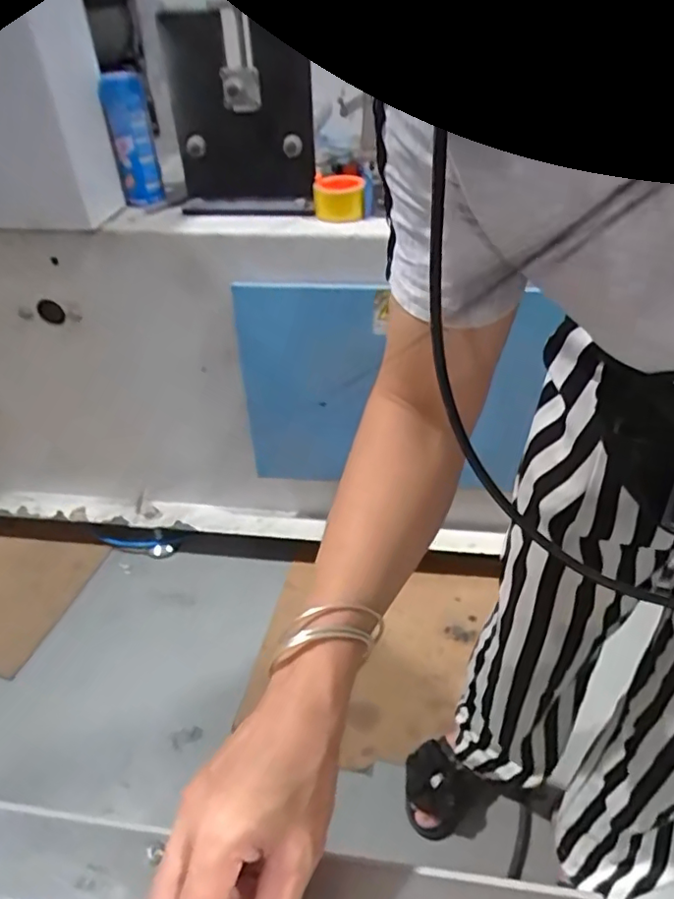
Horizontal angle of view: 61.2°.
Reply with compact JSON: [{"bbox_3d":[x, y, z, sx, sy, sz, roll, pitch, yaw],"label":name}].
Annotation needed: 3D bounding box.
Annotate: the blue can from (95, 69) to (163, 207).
[{"bbox_3d":[-0.338,-0.504,0.944,0.071,0.188,0.079,-12,41,-11],"label":"blue can"}]

